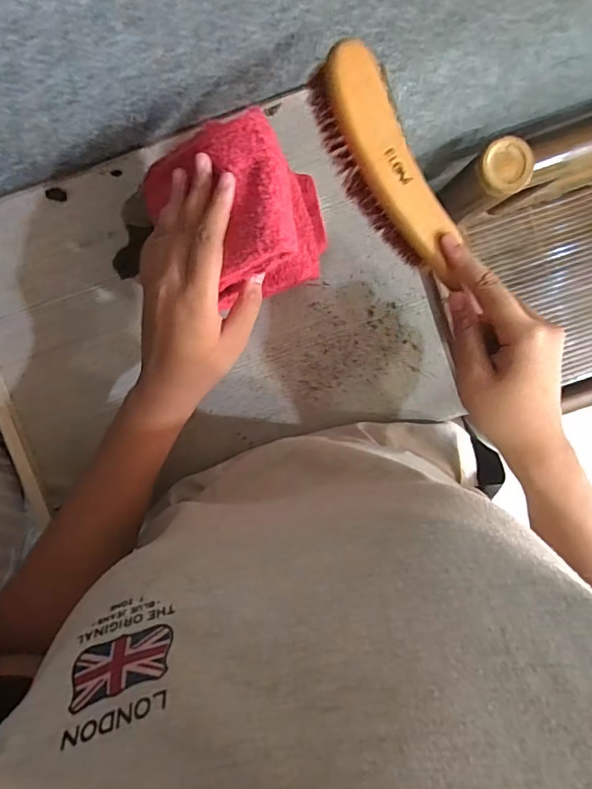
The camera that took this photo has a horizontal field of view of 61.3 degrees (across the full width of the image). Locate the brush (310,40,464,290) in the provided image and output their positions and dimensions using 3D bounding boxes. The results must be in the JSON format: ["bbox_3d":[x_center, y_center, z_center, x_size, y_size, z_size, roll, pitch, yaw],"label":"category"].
[{"bbox_3d":[0.060,-0.145,0.331,0.044,0.035,0.155,-31,102,2],"label":"brush"}]

